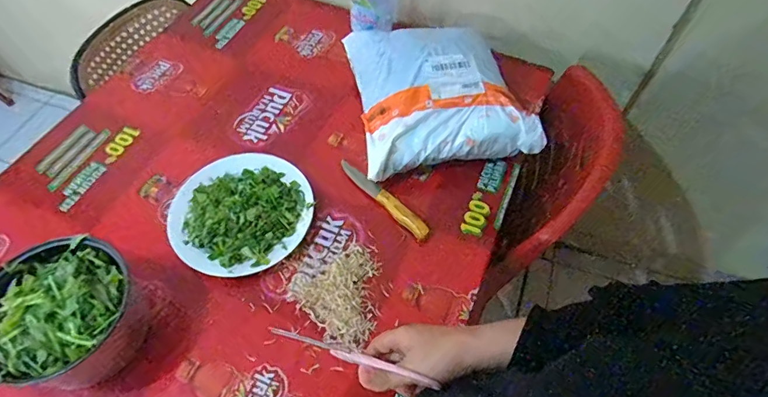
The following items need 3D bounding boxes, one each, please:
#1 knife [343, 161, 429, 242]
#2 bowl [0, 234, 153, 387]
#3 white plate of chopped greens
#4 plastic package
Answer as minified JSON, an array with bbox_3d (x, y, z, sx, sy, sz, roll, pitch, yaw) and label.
[{"bbox_3d":[-0.003,-0.001,0.731,0.025,0.025,0.192,-39,66,-23],"label":"knife"},{"bbox_3d":[-0.402,0.148,0.574,0.154,0.111,0.165,1,57,-1],"label":"bowl"},{"bbox_3d":[-0.225,0.013,0.701,0.211,0.053,0.211,1,57,-1],"label":"white plate of chopped greens"},{"bbox_3d":[0.094,-0.193,0.768,0.271,0.090,0.276,-7,58,-6],"label":"plastic package"}]

